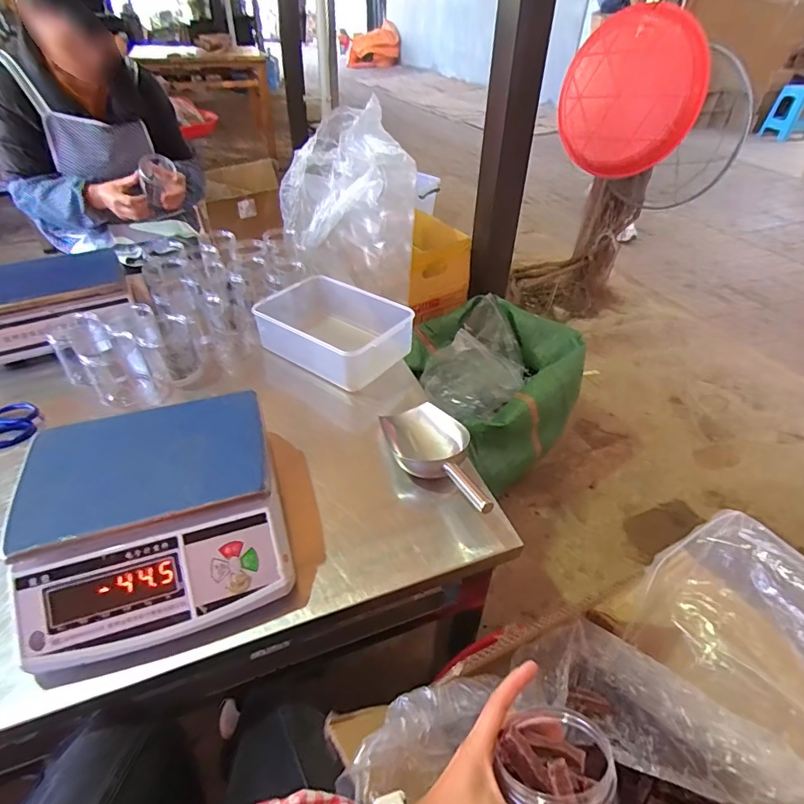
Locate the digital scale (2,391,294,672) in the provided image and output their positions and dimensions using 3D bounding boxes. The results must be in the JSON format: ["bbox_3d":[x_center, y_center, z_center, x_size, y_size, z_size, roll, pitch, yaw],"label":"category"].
[{"bbox_3d":[-0.285,0.123,0.542,0.269,0.100,0.264,-12,43,-16],"label":"digital scale"}]

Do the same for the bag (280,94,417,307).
[{"bbox_3d":[-0.164,-0.511,1.243,0.317,0.377,0.342,-9,42,-13],"label":"bag"}]

